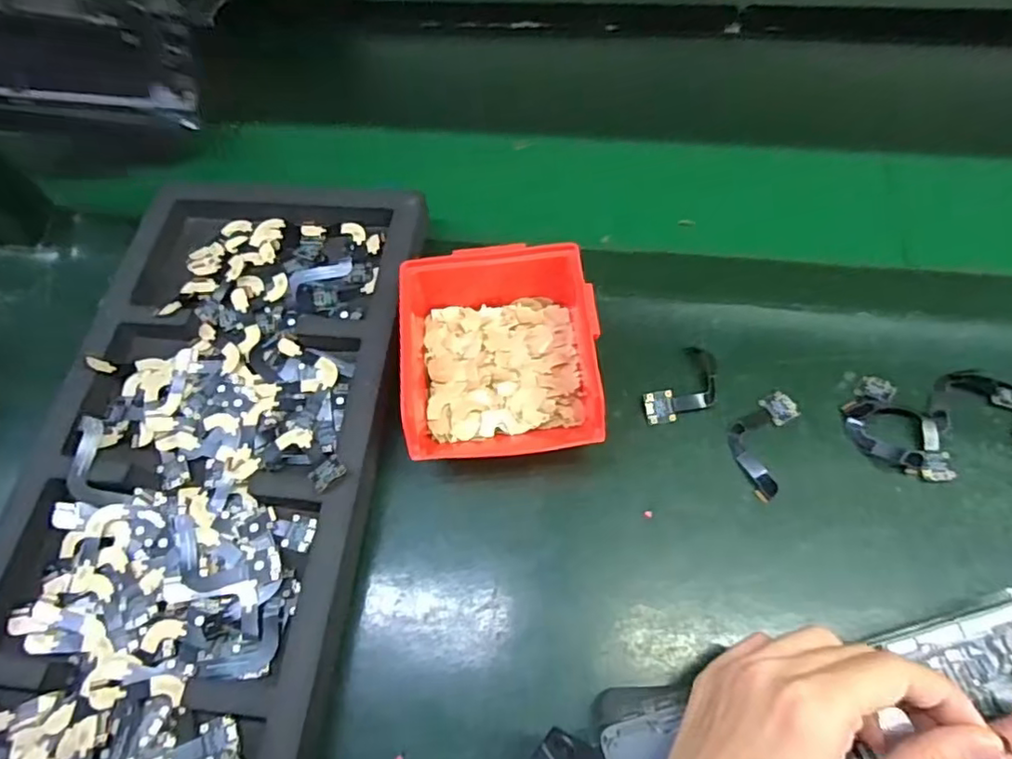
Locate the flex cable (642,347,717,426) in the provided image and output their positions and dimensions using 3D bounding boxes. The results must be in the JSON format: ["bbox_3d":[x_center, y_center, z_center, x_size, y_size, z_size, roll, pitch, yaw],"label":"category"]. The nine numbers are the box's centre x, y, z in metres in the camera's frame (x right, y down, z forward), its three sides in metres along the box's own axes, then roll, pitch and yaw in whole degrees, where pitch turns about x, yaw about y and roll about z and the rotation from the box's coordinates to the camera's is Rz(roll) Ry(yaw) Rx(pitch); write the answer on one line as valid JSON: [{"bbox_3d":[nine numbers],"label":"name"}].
[{"bbox_3d":[0.126,0.006,0.424,0.038,0.009,0.071,37,69,22],"label":"flex cable"}]

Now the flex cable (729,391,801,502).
[{"bbox_3d":[0.168,0.040,0.405,0.036,0.009,0.077,21,64,15],"label":"flex cable"}]

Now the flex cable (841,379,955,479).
[{"bbox_3d":[0.253,0.035,0.398,0.047,0.008,0.077,-27,62,-11],"label":"flex cable"}]

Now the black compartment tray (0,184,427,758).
[{"bbox_3d":[-0.199,0.069,0.398,0.233,0.040,0.497,4,61,6],"label":"black compartment tray"}]

